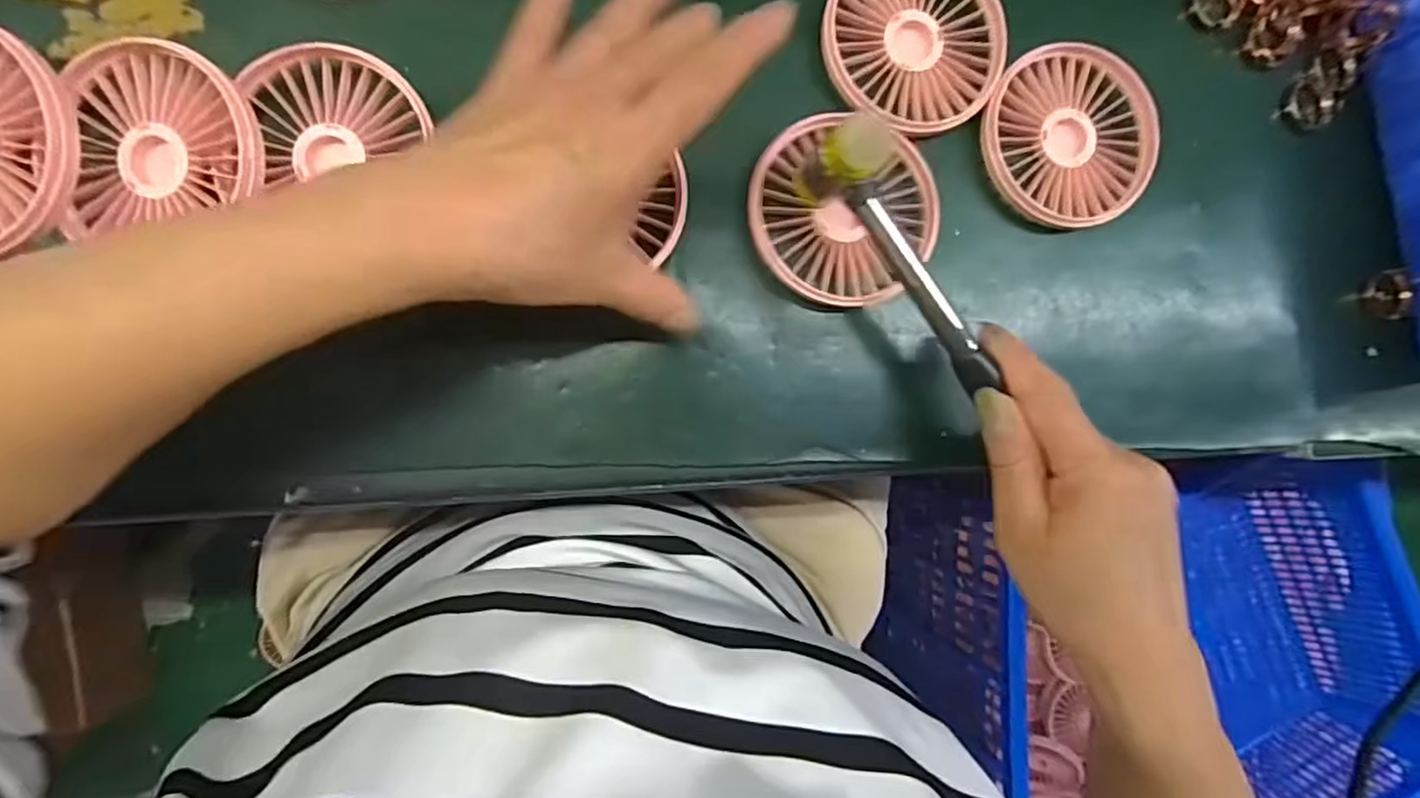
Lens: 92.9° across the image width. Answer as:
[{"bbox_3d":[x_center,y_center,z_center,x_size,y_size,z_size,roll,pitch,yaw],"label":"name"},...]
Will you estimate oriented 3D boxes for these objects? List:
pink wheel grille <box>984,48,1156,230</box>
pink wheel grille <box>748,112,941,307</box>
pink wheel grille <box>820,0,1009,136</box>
[{"bbox_3d":[0.177,-0.129,0.333,0.087,0.012,0.086,0,91,-8],"label":"pink wheel grille"},{"bbox_3d":[0.062,-0.087,0.315,0.086,0.016,0.086,0,91,-8],"label":"pink wheel grille"},{"bbox_3d":[0.097,-0.171,0.319,0.088,0.009,0.086,0,91,-8],"label":"pink wheel grille"}]

